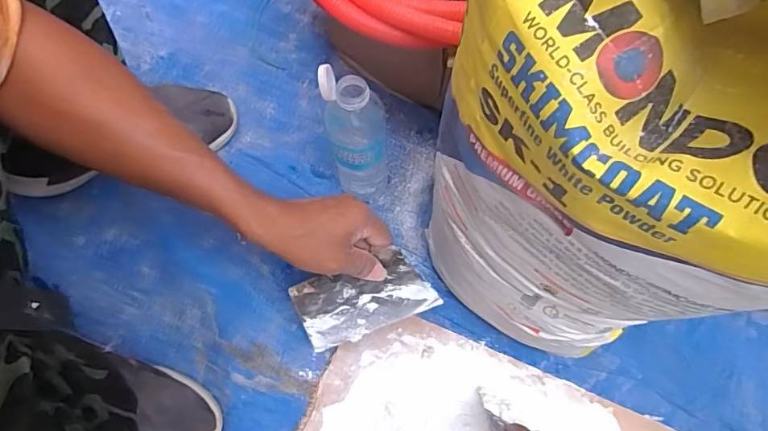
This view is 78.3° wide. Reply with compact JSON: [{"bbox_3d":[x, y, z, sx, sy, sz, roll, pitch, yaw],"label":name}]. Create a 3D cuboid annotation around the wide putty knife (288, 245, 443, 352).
[{"bbox_3d":[-0.024,0.088,0.484,0.139,0.093,0.004,-24,31,8],"label":"wide putty knife"}]

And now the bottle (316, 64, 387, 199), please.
[{"bbox_3d":[-0.028,-0.076,0.515,0.061,0.227,0.058,-5,71,-2],"label":"bottle"}]

